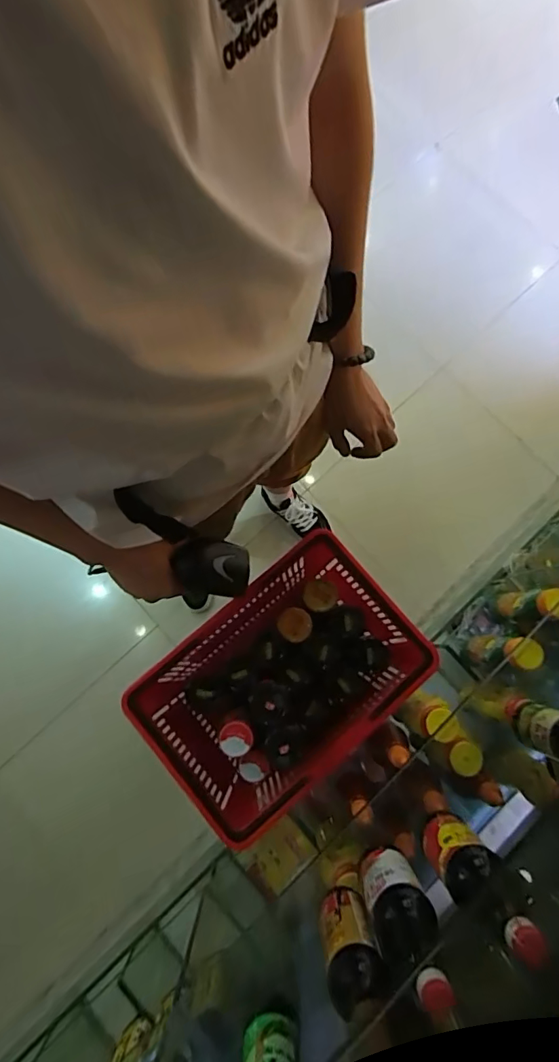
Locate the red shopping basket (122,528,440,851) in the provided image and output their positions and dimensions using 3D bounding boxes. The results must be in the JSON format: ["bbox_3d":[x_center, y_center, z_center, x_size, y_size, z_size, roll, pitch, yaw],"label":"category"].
[{"bbox_3d":[0.005,0.272,0.934,0.470,0.245,0.324,-40,82,-7],"label":"red shopping basket"}]

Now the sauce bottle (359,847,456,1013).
[{"bbox_3d":[0.138,0.434,0.551,0.069,0.207,0.060,-17,80,-4],"label":"sauce bottle"}]

